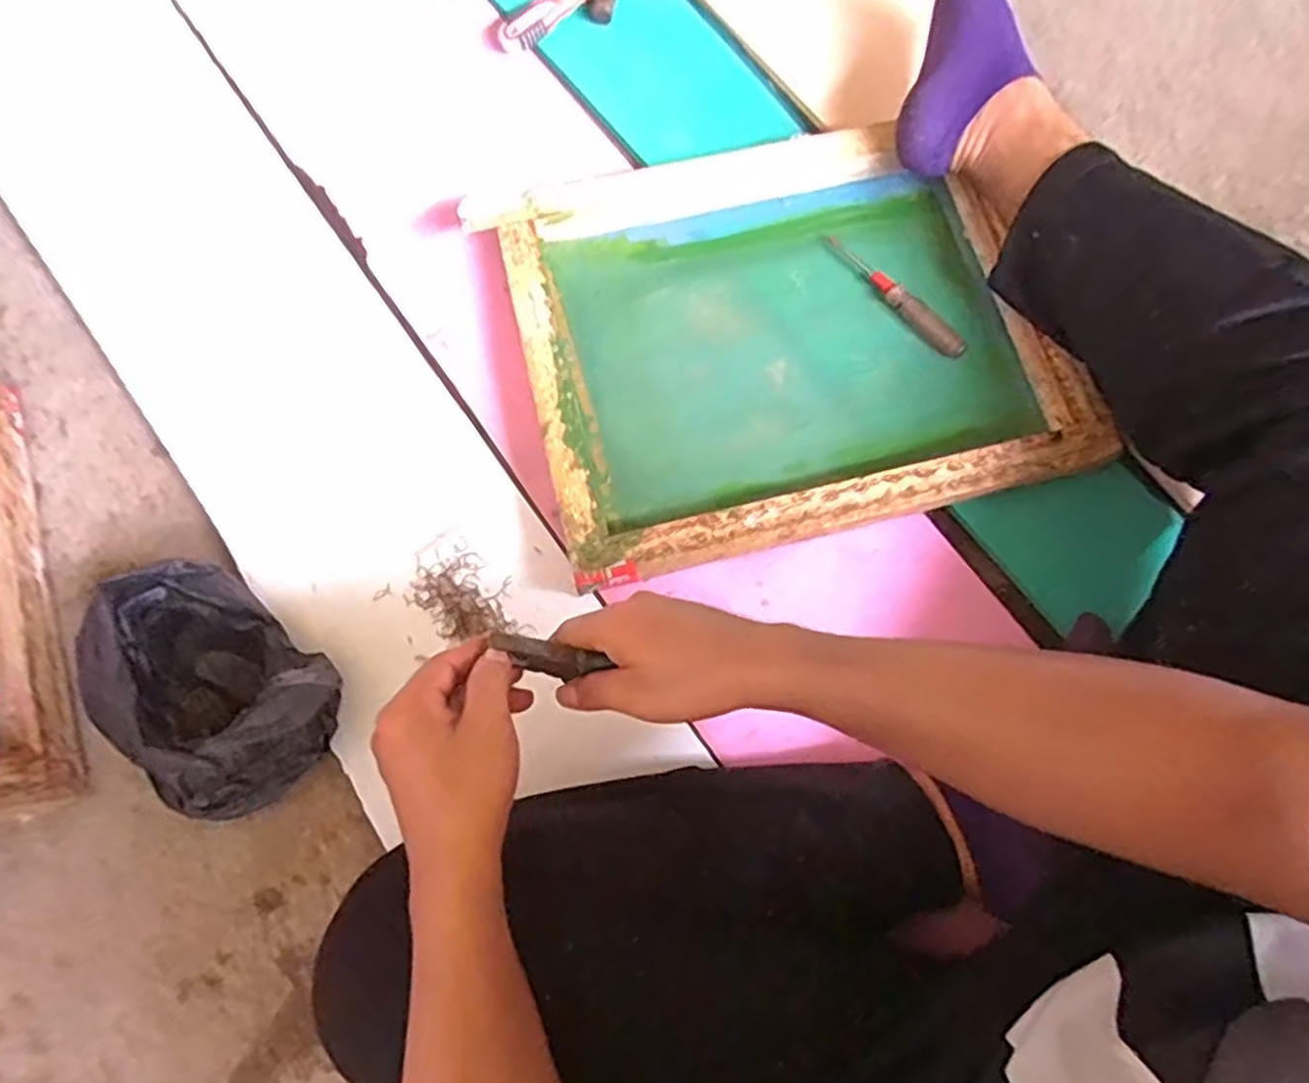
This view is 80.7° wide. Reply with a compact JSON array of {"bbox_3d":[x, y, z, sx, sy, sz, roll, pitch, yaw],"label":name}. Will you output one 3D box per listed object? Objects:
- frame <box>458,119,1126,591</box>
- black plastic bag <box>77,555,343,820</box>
[{"bbox_3d":[0.111,-0.193,0.695,0.456,0.052,0.388,-14,77,-4],"label":"frame"},{"bbox_3d":[-0.339,0.109,0.588,0.194,0.101,0.134,40,79,8],"label":"black plastic bag"}]

